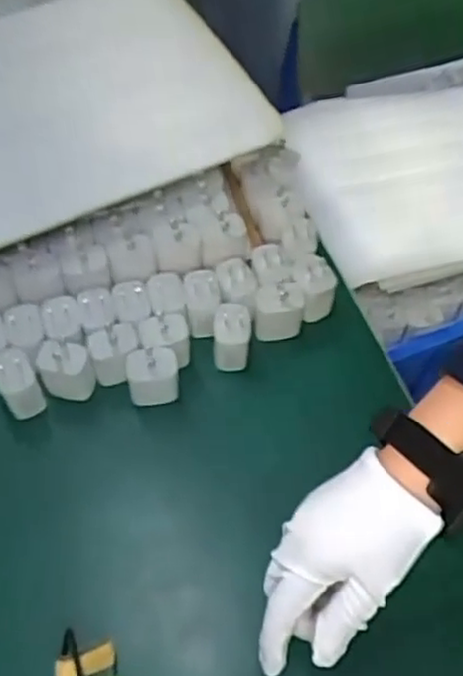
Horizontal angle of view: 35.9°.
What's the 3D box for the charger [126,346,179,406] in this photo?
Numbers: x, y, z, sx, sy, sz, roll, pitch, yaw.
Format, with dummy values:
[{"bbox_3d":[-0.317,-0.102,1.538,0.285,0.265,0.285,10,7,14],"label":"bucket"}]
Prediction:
[{"bbox_3d":[-0.065,0.033,0.598,0.041,0.065,0.031,-9,60,-5],"label":"charger"}]

